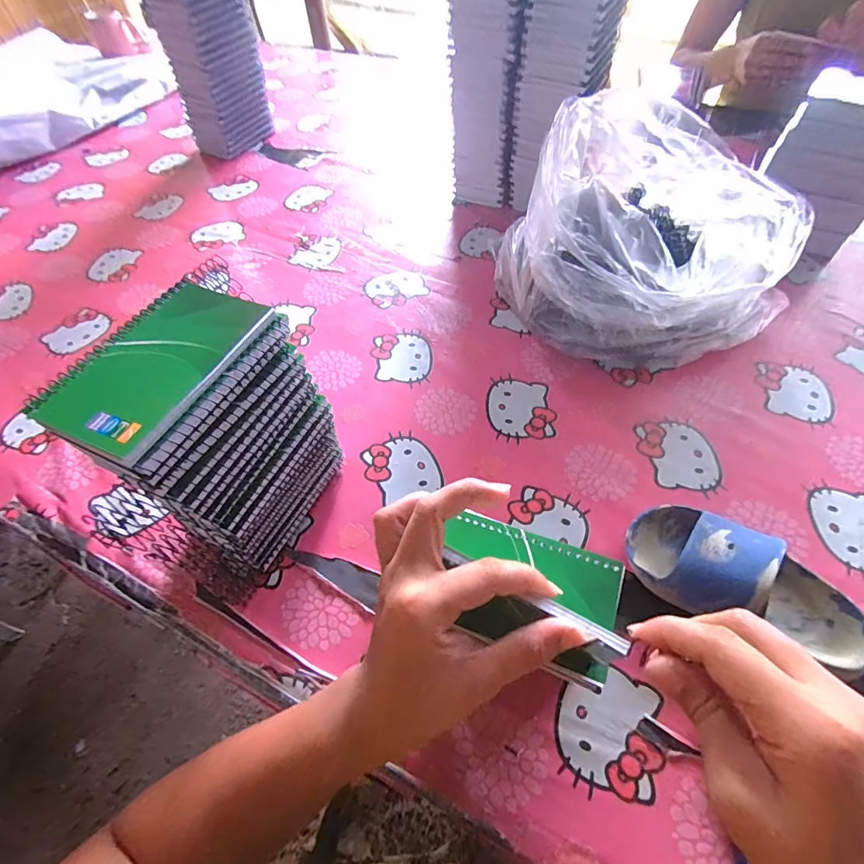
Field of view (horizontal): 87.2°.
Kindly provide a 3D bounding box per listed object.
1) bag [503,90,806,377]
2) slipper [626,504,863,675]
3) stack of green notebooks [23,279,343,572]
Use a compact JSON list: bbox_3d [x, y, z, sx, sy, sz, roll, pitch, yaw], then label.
[{"bbox_3d":[0.227,-0.208,0.513,0.264,0.177,0.288,-37,61,-21],"label":"bag"},{"bbox_3d":[0.248,0.114,0.357,0.175,0.059,0.092,19,58,15],"label":"slipper"},{"bbox_3d":[-0.158,0.011,0.360,0.085,0.204,0.131,22,59,17],"label":"stack of green notebooks"}]

